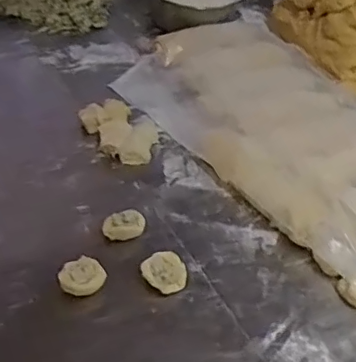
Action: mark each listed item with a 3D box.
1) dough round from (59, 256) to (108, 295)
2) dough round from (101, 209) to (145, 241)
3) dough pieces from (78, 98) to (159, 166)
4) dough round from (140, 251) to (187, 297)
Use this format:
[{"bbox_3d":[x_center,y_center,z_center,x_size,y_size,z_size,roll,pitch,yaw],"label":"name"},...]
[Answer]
[{"bbox_3d":[-0.112,0.112,0.650,0.051,0.024,0.045,-21,50,-26],"label":"dough round"},{"bbox_3d":[-0.069,0.056,0.714,0.053,0.027,0.041,-5,45,-12],"label":"dough round"},{"bbox_3d":[-0.083,-0.080,0.854,0.096,0.032,0.127,-31,54,-33],"label":"dough pieces"},{"bbox_3d":[-0.014,0.111,0.670,0.051,0.024,0.048,3,43,-3],"label":"dough round"}]

